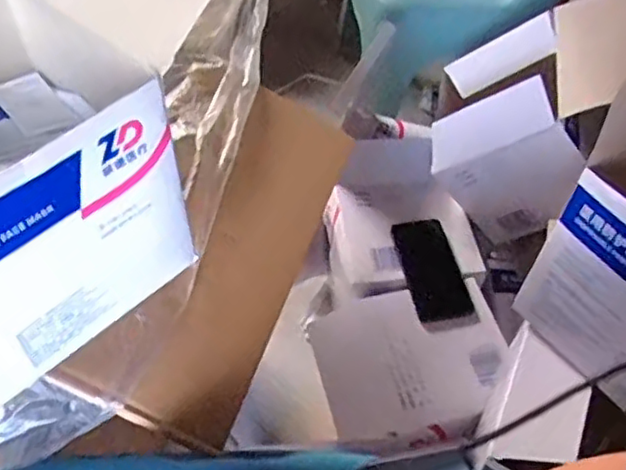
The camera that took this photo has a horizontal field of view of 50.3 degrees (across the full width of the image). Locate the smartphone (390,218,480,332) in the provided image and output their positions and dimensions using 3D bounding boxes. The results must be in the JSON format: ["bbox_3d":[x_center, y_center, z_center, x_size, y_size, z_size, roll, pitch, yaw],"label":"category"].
[{"bbox_3d":[0.171,0.051,0.940,0.080,0.014,0.177,-8,53,-10],"label":"smartphone"}]

